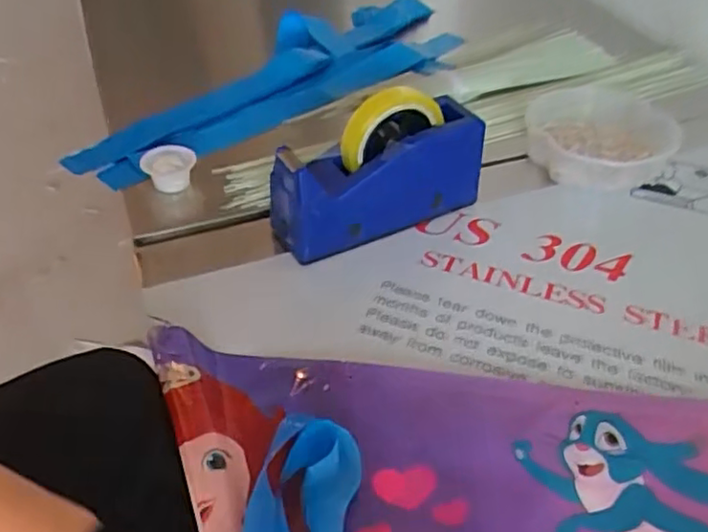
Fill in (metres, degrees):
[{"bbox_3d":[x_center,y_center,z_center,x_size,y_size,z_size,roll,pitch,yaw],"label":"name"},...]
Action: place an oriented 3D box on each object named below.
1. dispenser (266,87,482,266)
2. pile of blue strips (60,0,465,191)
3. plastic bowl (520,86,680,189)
[{"bbox_3d":[0.023,-0.094,0.611,0.207,0.124,0.067,-19,48,-20],"label":"dispenser"},{"bbox_3d":[-0.090,-0.251,0.859,0.591,0.031,0.221,-33,53,-31],"label":"pile of blue strips"},{"bbox_3d":[0.281,-0.142,0.721,0.158,0.047,0.139,-10,45,-11],"label":"plastic bowl"}]

